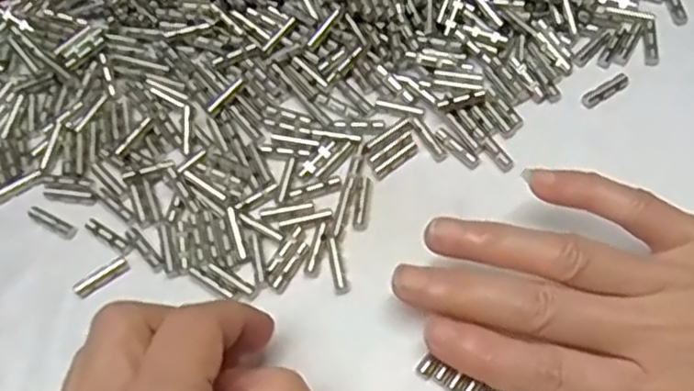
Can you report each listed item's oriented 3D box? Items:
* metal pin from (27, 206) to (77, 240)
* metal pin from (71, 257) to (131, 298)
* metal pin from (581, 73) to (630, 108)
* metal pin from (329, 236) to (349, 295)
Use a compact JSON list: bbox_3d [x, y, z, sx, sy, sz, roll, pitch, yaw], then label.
[{"bbox_3d":[-0.112,0.009,0.263,0.022,0.004,0.005,25,67,16],"label":"metal pin"},{"bbox_3d":[-0.088,0.029,0.250,0.020,0.004,0.005,-37,66,-15],"label":"metal pin"},{"bbox_3d":[0.102,-0.042,0.274,0.021,0.006,0.005,-28,64,-11],"label":"metal pin"},{"bbox_3d":[-0.003,0.024,0.246,0.005,0.004,0.021,-12,62,-3],"label":"metal pin"}]

